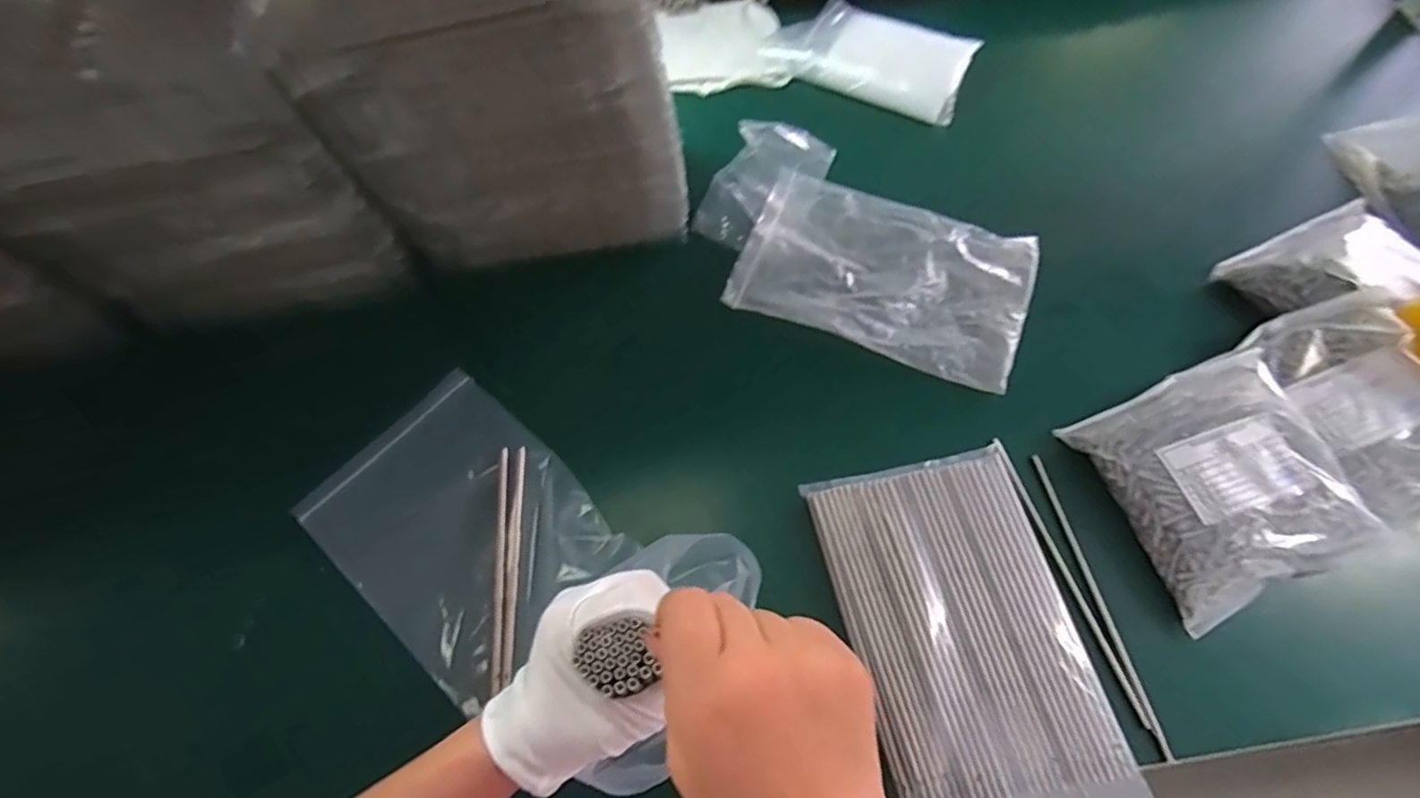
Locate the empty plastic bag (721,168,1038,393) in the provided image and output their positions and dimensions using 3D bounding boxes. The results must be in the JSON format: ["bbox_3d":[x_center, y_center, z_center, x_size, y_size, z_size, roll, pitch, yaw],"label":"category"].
[{"bbox_3d":[0.189,-0.139,0.703,0.295,0.020,0.184,20,67,11],"label":"empty plastic bag"}]

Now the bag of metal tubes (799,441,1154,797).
[{"bbox_3d":[0.220,0.201,0.530,0.194,0.021,0.321,-11,64,-3],"label":"bag of metal tubes"}]

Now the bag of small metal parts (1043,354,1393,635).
[{"bbox_3d":[0.446,0.070,0.568,0.177,0.050,0.190,-19,65,-7],"label":"bag of small metal parts"}]

